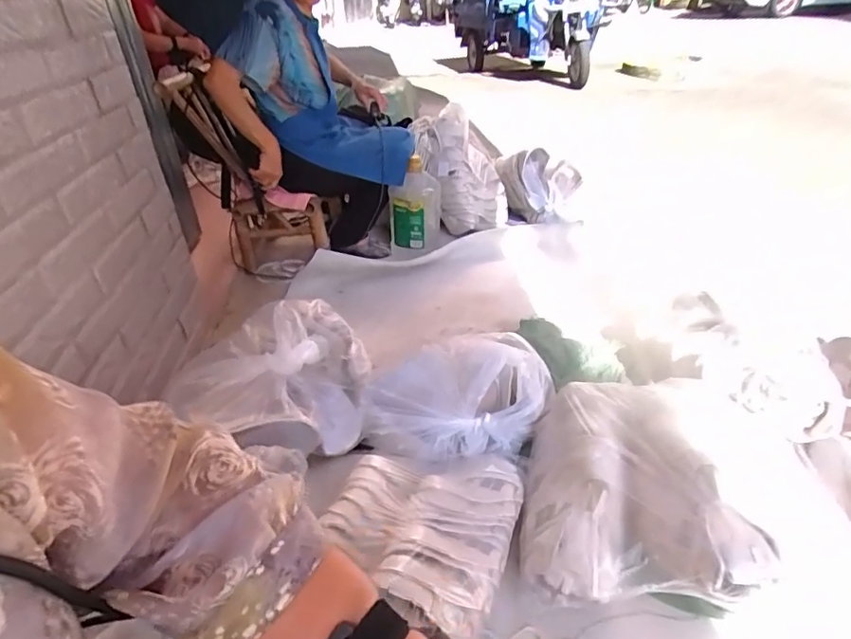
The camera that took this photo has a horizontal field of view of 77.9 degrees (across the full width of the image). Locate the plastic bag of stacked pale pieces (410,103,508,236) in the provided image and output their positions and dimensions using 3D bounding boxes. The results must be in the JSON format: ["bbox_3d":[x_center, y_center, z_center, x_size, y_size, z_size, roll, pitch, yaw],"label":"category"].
[{"bbox_3d":[0.128,-0.512,1.904,0.330,0.400,0.259,0,33,7],"label":"plastic bag of stacked pale pieces"}]

